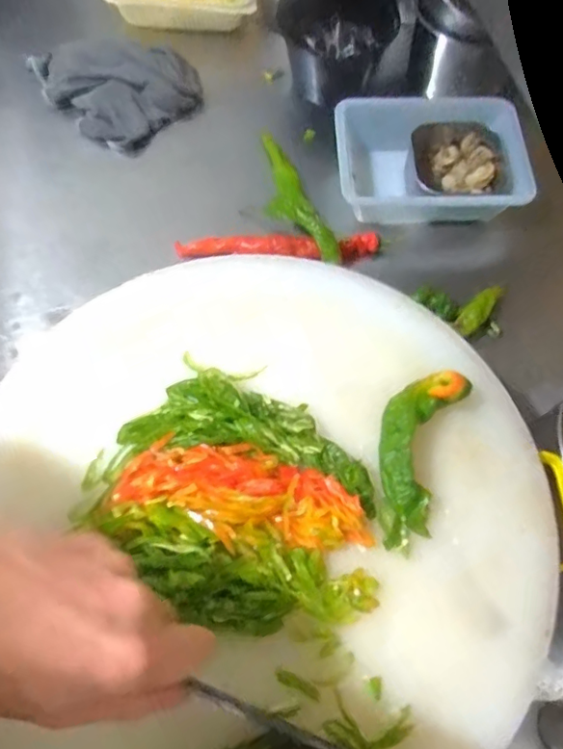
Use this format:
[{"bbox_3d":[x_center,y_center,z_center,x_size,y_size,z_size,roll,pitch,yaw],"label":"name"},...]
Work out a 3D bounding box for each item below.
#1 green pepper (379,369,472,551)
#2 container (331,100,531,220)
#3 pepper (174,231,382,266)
[{"bbox_3d":[0.092,0.054,0.389,0.049,0.025,0.126,18,67,8],"label":"green pepper"},{"bbox_3d":[0.157,-0.234,0.635,0.190,0.066,0.140,0,66,0],"label":"container"},{"bbox_3d":[-0.005,-0.135,0.599,0.217,0.029,0.026,1,66,0],"label":"pepper"}]

